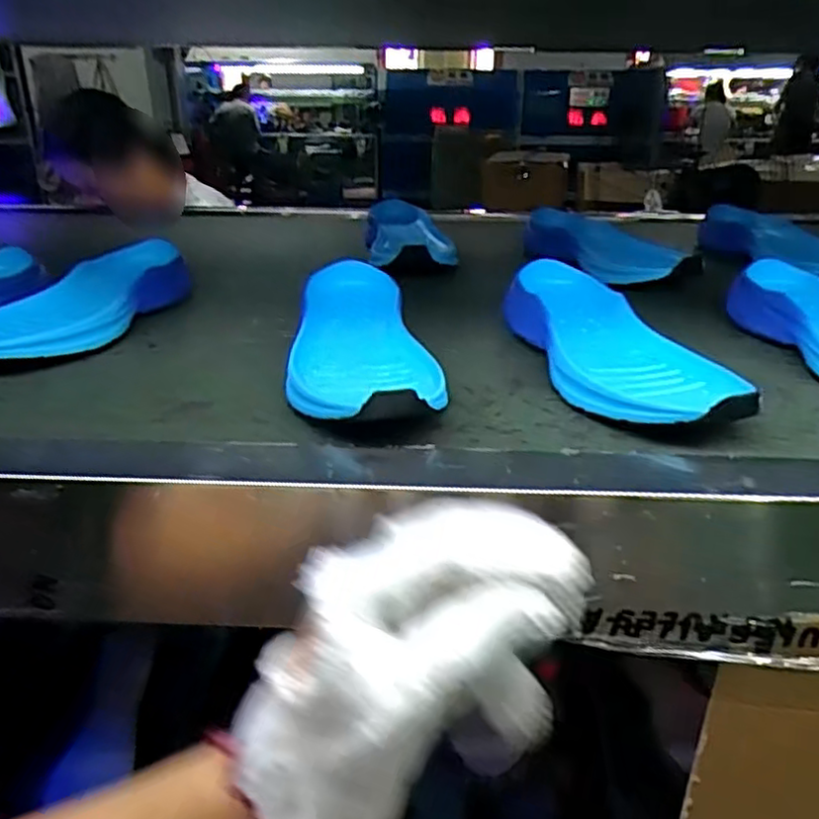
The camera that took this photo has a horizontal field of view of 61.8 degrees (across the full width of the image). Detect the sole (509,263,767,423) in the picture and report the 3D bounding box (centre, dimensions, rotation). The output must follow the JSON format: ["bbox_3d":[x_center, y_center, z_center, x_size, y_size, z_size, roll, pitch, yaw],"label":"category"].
[{"bbox_3d":[0.133,-0.047,0.478,0.079,0.053,0.231,-5,26,-11],"label":"sole"}]

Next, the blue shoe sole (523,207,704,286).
[{"bbox_3d":[0.211,-0.182,0.764,0.099,0.037,0.264,-8,26,-17],"label":"blue shoe sole"}]

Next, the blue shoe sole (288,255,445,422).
[{"bbox_3d":[-0.040,-0.050,0.487,0.091,0.051,0.234,-4,25,-9],"label":"blue shoe sole"}]

